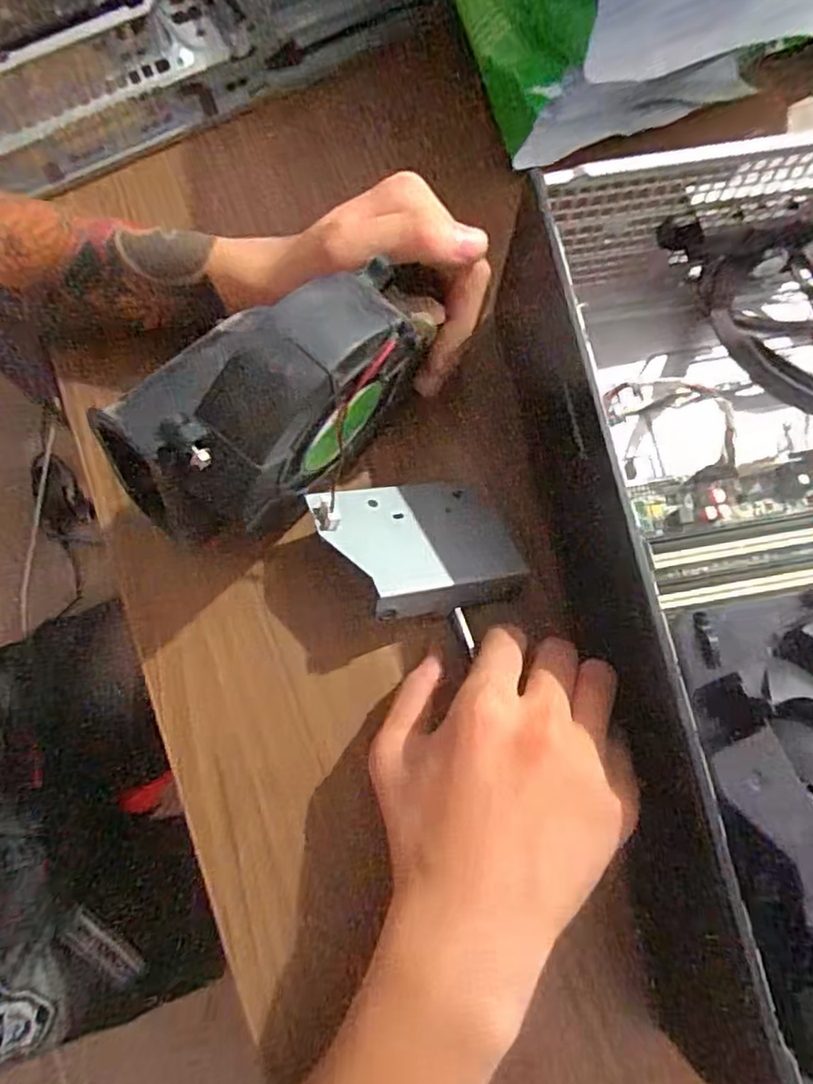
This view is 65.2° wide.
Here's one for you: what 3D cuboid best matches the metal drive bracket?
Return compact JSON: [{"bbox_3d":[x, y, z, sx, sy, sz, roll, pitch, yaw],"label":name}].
[{"bbox_3d":[0.007,0.002,0.311,0.094,0.019,0.068,-7,55,-26],"label":"metal drive bracket"}]

